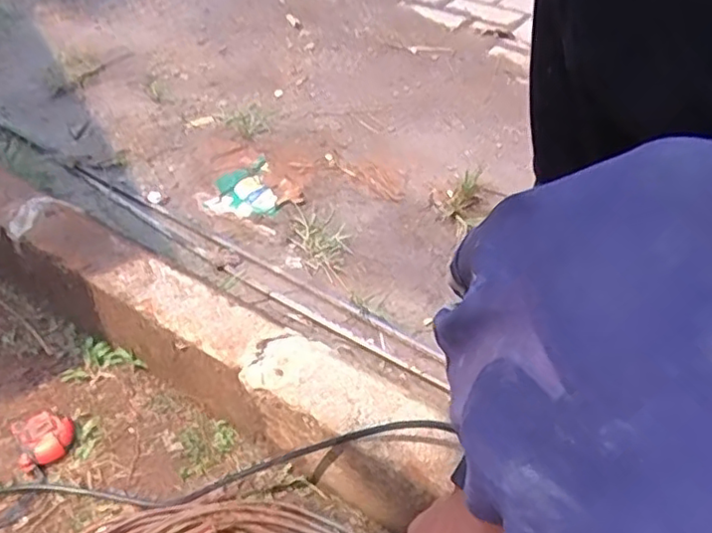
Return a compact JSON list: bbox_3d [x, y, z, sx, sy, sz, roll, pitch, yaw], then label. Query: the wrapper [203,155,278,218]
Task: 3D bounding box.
[{"bbox_3d":[-0.197,-0.133,1.079,0.111,0.008,0.156,-10,45,-10],"label":"wrapper"}]

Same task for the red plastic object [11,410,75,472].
[{"bbox_3d":[-0.362,0.194,0.743,0.061,0.033,0.068,-23,49,-21],"label":"red plastic object"}]

